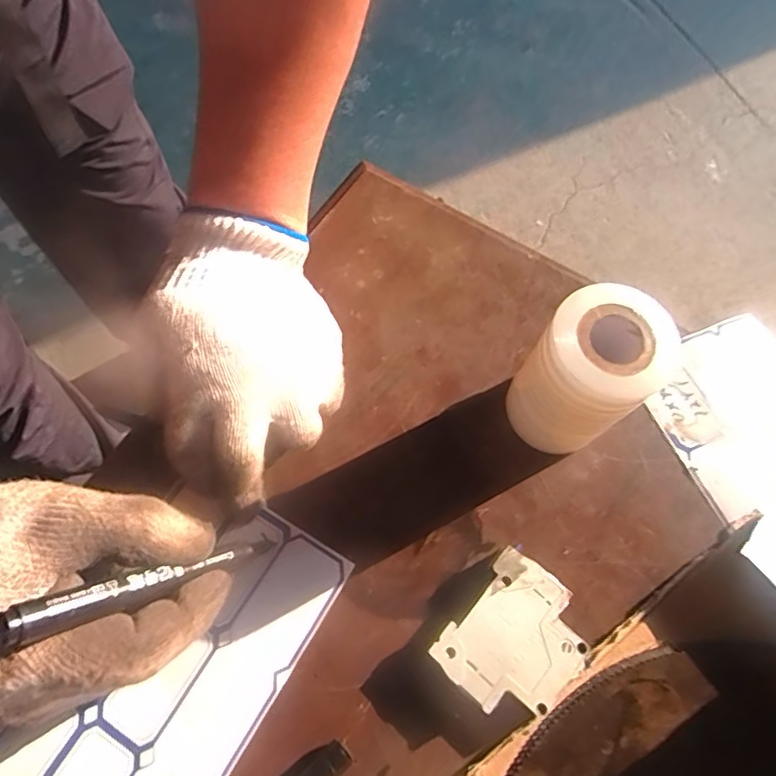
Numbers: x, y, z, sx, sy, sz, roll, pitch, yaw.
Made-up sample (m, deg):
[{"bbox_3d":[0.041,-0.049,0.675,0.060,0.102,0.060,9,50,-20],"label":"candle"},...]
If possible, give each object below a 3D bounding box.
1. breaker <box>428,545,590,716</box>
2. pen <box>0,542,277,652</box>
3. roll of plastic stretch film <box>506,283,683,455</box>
[{"bbox_3d":[0.070,0.137,0.306,0.064,0.018,0.074,39,72,14],"label":"breaker"},{"bbox_3d":[-0.105,0.089,0.258,0.008,0.128,0.012,-41,68,29],"label":"pen"},{"bbox_3d":[0.109,-0.005,0.319,0.063,0.105,0.060,0,68,-1],"label":"roll of plastic stretch film"}]

